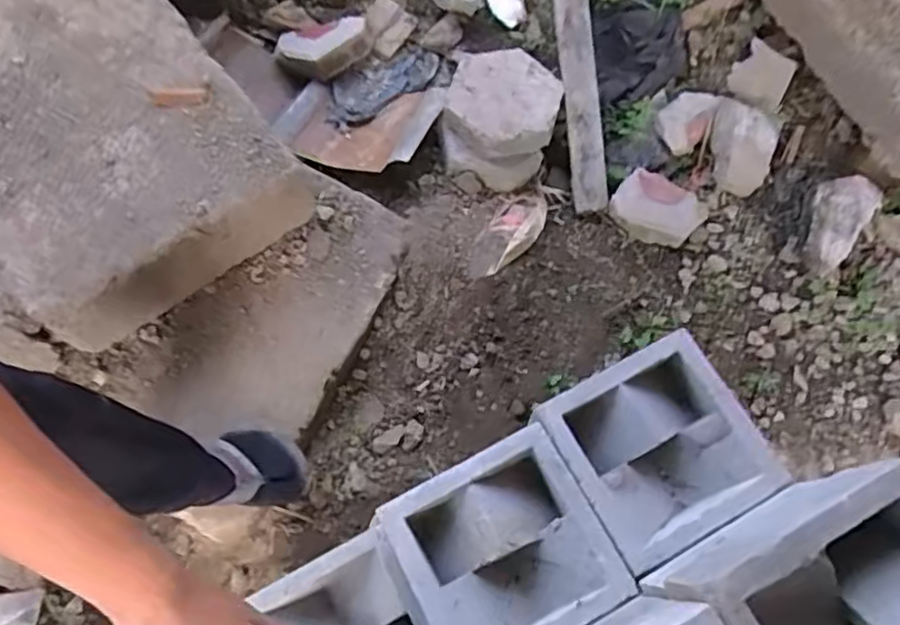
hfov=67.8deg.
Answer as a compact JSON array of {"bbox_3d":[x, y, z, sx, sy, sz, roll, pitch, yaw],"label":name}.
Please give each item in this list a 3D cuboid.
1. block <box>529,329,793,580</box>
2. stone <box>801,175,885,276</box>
[{"bbox_3d":[0.233,0.152,0.764,0.212,0.103,0.185,-28,70,-10],"label":"block"},{"bbox_3d":[0.675,-0.163,1.178,0.105,0.067,0.175,35,72,17],"label":"stone"}]

